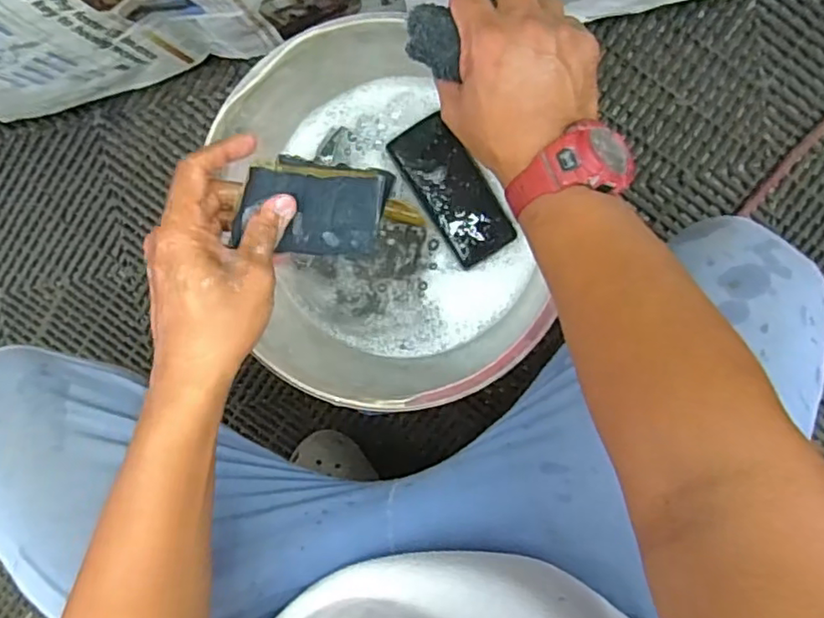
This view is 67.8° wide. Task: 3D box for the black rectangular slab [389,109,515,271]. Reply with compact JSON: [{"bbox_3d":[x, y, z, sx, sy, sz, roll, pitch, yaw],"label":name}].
[{"bbox_3d":[0.038,-0.112,0.581,0.060,0.017,0.141,-32,93,10],"label":"black rectangular slab"}]

